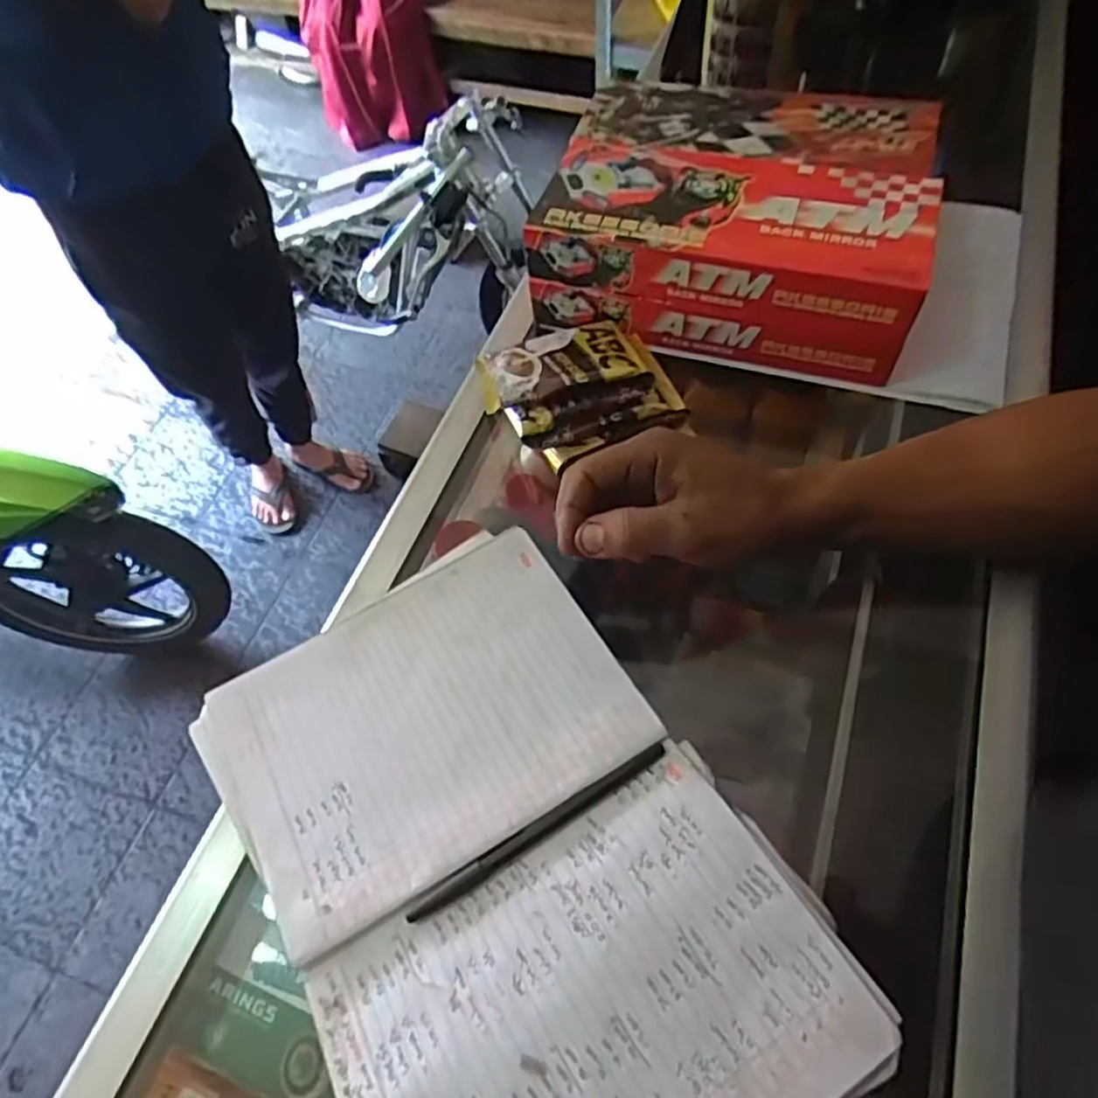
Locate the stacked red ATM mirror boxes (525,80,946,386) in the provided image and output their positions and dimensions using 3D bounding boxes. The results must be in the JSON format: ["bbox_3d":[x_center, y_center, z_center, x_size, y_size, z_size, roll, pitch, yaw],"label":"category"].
[{"bbox_3d":[0.141,-0.256,0.530,0.262,0.081,0.216,15,62,12],"label":"stacked red ATM mirror boxes"}]

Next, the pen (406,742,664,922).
[{"bbox_3d":[-0.003,0.140,0.348,0.145,0.005,0.010,-29,63,-13],"label":"pen"}]

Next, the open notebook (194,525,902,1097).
[{"bbox_3d":[-0.025,0.146,0.342,0.212,0.029,0.318,-31,63,-14],"label":"open notebook"}]

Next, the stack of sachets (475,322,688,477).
[{"bbox_3d":[0.020,-0.114,0.475,0.128,0.046,0.105,-15,60,-6],"label":"stack of sachets"}]

